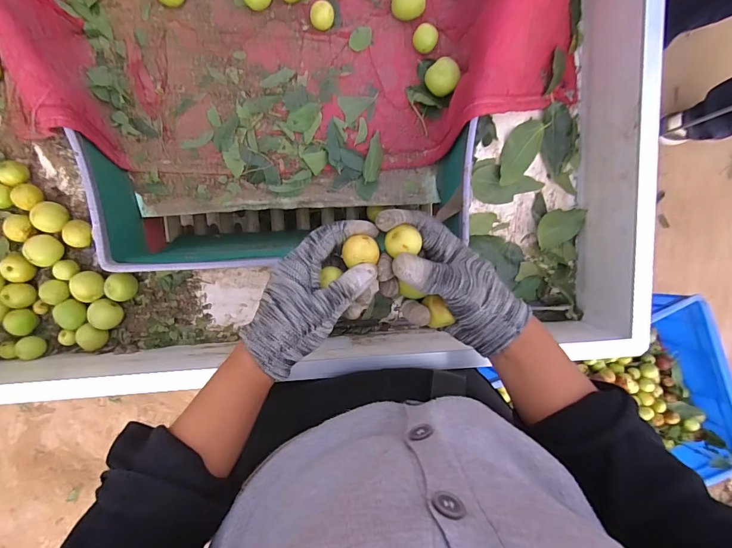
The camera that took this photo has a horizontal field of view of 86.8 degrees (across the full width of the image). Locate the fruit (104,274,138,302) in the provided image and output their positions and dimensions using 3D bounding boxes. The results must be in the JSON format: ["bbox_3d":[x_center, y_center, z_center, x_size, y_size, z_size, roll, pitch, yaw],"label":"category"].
[{"bbox_3d":[-0.297,0.016,0.473,0.028,0.025,0.033,0,92,-6],"label":"fruit"}]

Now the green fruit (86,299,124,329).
[{"bbox_3d":[-0.316,0.049,0.473,0.031,0.029,0.036,-15,94,-5],"label":"green fruit"}]

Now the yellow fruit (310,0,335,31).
[{"bbox_3d":[-0.050,-0.296,0.445,0.027,0.023,0.025,5,92,-6],"label":"yellow fruit"}]

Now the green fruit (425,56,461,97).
[{"bbox_3d":[0.091,-0.234,0.465,0.038,0.031,0.035,0,92,-6],"label":"green fruit"}]

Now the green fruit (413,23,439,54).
[{"bbox_3d":[0.070,-0.277,0.459,0.028,0.023,0.026,0,92,-6],"label":"green fruit"}]

